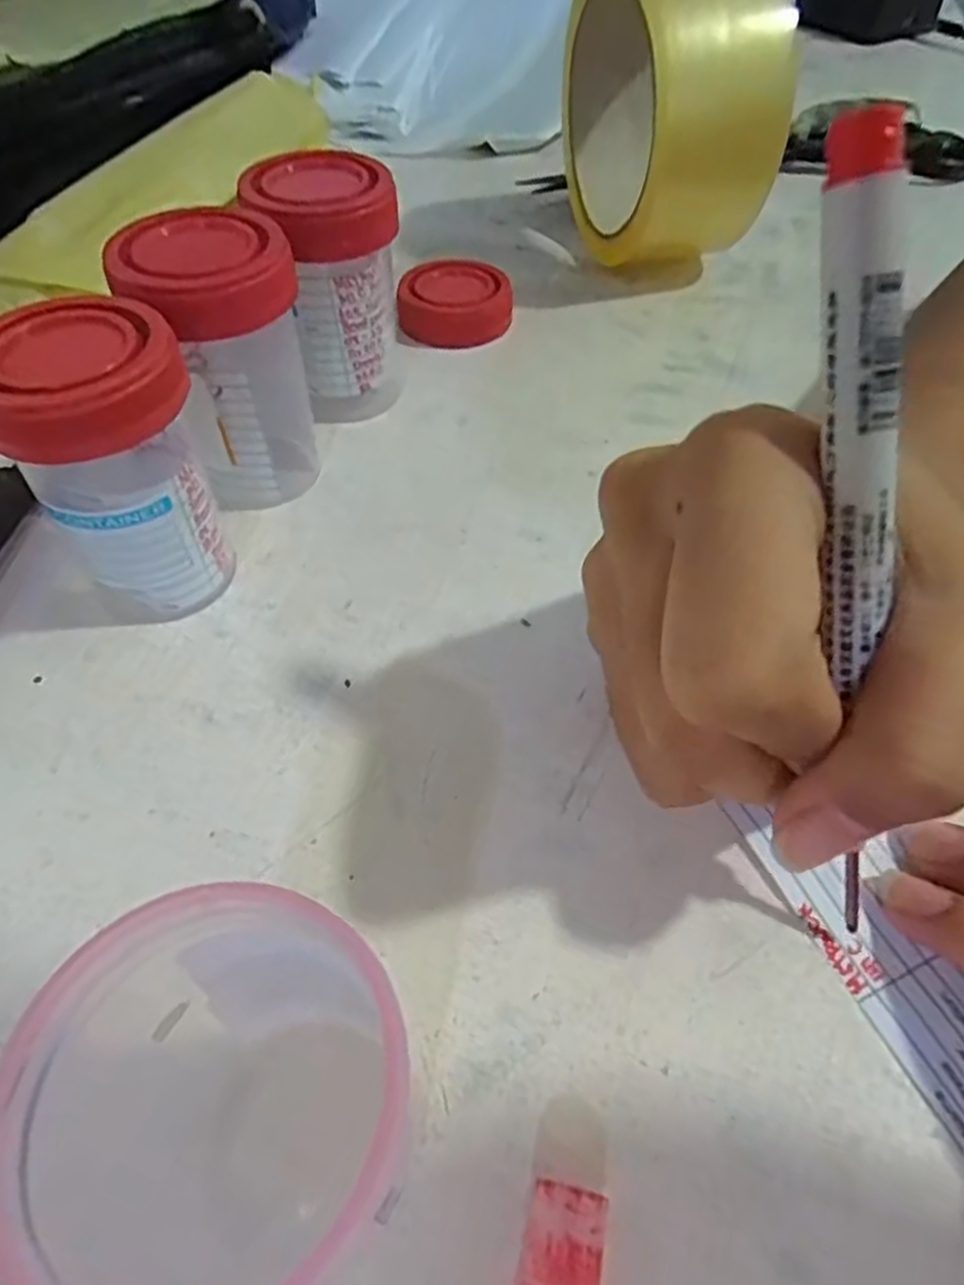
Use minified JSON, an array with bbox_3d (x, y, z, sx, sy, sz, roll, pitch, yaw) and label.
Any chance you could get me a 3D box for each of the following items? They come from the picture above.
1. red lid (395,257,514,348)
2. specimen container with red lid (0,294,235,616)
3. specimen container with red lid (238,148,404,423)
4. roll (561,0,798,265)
[{"bbox_3d":[-0.010,-0.130,0.277,0.043,0.015,0.036,0,52,-2],"label":"red lid"},{"bbox_3d":[-0.084,-0.038,0.171,0.040,0.069,0.035,-25,57,-20],"label":"specimen container with red lid"},{"bbox_3d":[-0.045,-0.106,0.224,0.039,0.069,0.037,-8,53,-8],"label":"specimen container with red lid"},{"bbox_3d":[0.075,-0.206,0.283,0.061,0.103,0.094,-12,54,-11],"label":"roll"}]

